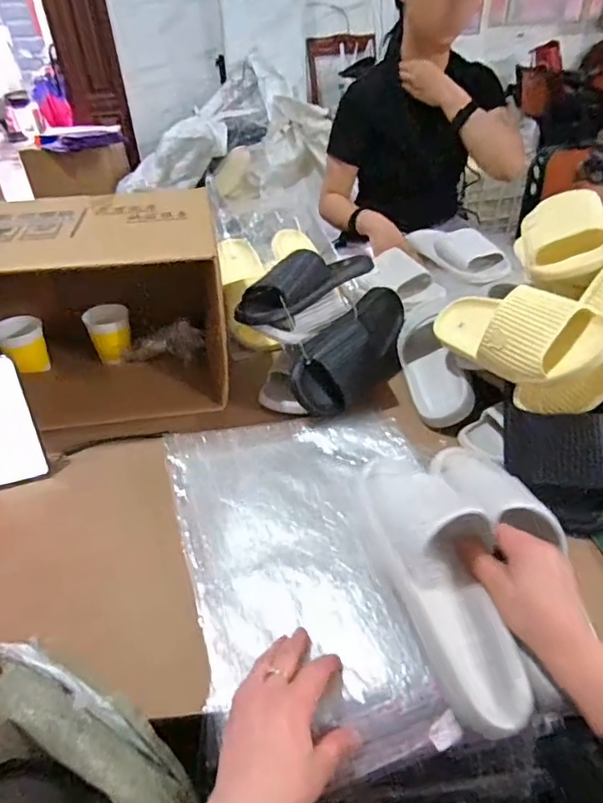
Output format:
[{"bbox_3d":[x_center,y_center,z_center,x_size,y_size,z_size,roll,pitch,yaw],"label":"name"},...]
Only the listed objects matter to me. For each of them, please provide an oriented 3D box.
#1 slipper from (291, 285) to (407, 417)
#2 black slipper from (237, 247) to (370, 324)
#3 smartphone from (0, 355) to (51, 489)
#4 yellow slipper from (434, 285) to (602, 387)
[{"bbox_3d":[0.080,-0.076,0.767,0.064,0.122,0.251,-3,32,38],"label":"slipper"},{"bbox_3d":[0.011,-0.194,0.766,0.098,0.069,0.254,29,49,34],"label":"black slipper"},{"bbox_3d":[-0.366,0.028,0.621,0.073,0.160,0.013,-14,17,-14],"label":"smartphone"},{"bbox_3d":[0.244,-0.098,0.630,0.103,0.082,0.246,-48,29,-3],"label":"yellow slipper"}]

